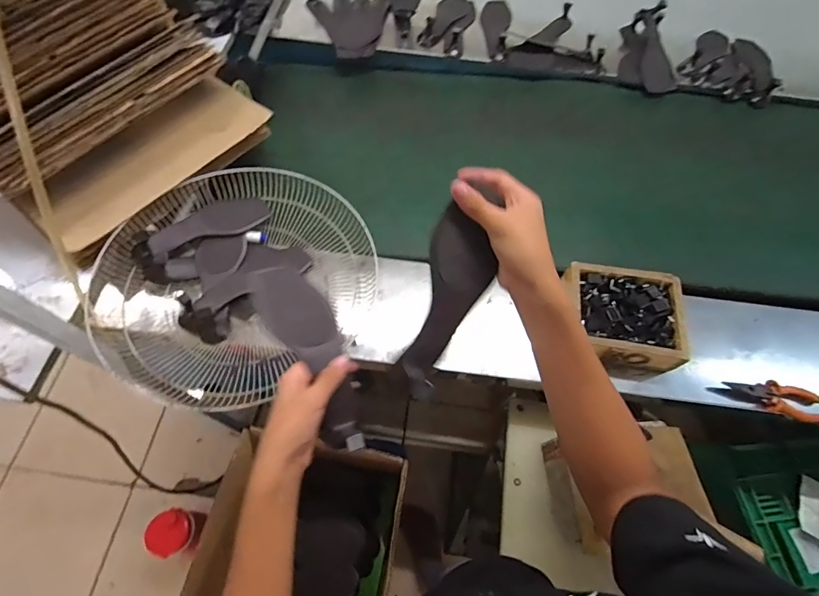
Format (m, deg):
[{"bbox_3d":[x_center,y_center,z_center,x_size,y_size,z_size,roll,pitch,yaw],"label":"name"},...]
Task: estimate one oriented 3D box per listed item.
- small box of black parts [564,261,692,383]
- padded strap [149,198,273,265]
[{"bbox_3d":[0.351,0.036,0.725,0.182,0.071,0.158,9,63,2],"label":"small box of black parts"},{"bbox_3d":[-0.357,-0.134,0.764,0.207,0.033,0.083,-35,74,-27],"label":"padded strap"}]

